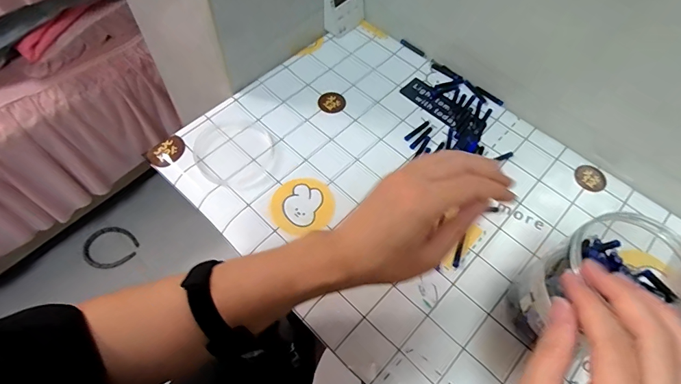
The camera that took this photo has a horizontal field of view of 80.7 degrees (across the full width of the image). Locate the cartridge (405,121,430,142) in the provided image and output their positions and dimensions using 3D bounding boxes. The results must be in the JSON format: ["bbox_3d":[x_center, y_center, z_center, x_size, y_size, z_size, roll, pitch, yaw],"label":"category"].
[{"bbox_3d":[0.107,-0.085,0.559,0.049,0.006,0.008,-39,69,-21],"label":"cartridge"}]

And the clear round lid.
[{"bbox_3d":[-0.138,-0.054,0.525,0.096,0.011,0.109,-4,61,-4],"label":"clear round lid"}]

